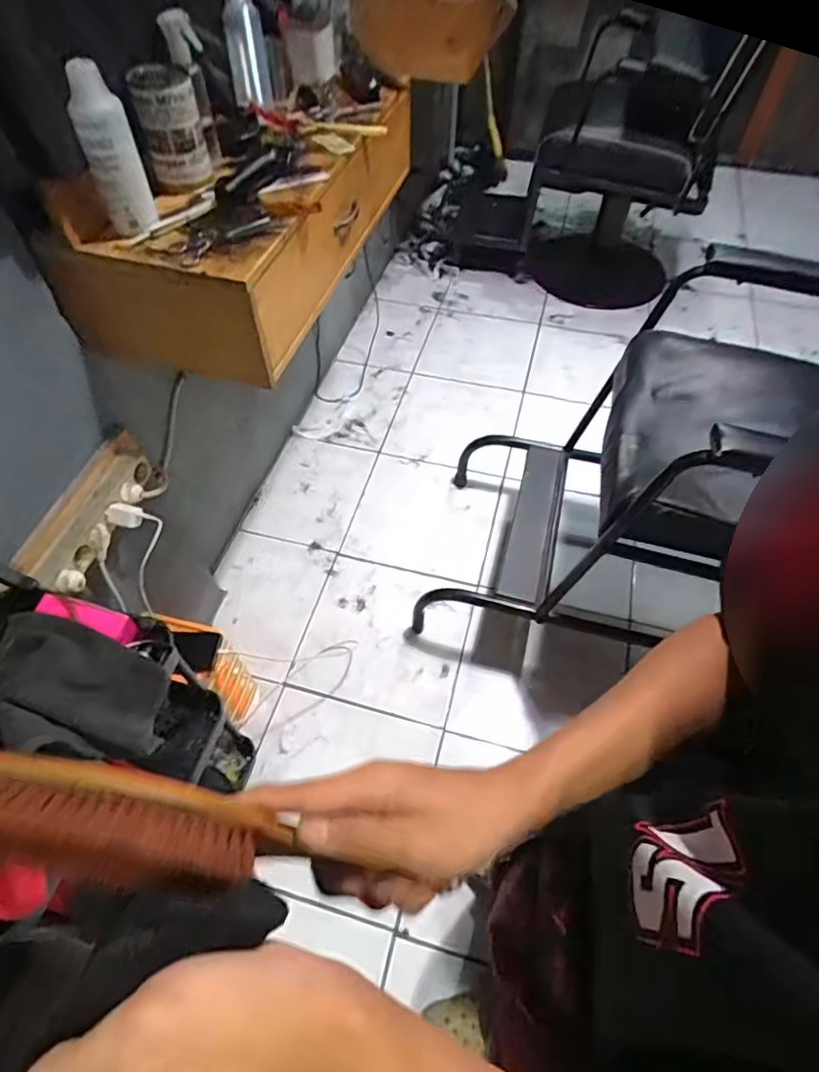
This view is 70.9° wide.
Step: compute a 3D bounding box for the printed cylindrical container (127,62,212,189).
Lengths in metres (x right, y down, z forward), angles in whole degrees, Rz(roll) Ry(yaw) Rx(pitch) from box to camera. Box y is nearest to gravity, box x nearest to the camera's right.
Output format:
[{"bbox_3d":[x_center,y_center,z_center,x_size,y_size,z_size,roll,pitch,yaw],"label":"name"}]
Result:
[{"bbox_3d":[-0.339,-0.586,0.821,0.085,0.121,0.076,-16,59,-10],"label":"printed cylindrical container"}]

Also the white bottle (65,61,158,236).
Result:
[{"bbox_3d":[-0.386,-0.496,0.741,0.065,0.166,0.068,-23,59,-15],"label":"white bottle"}]

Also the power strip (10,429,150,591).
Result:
[{"bbox_3d":[-0.502,-0.049,0.907,0.043,0.085,0.288,11,56,8],"label":"power strip"}]

